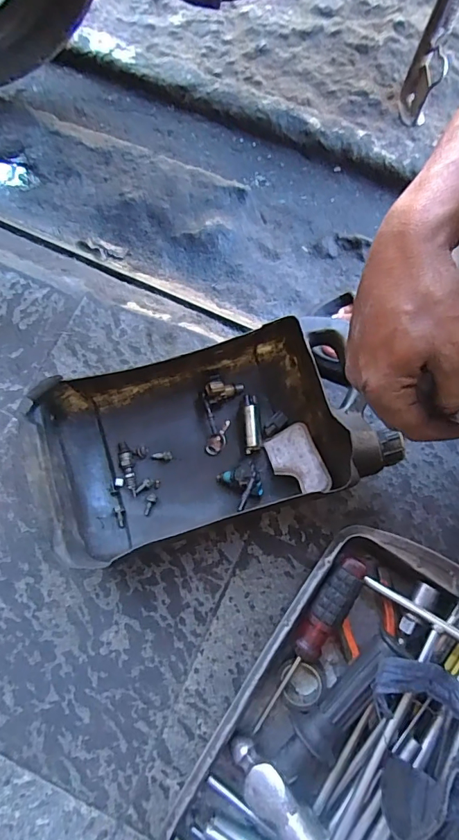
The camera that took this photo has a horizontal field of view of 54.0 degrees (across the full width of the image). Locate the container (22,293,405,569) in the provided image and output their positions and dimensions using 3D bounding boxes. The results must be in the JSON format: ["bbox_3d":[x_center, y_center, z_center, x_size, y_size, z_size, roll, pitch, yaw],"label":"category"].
[{"bbox_3d":[-0.016,0.015,0.461,0.328,0.086,0.177,-17,78,-2],"label":"container"}]

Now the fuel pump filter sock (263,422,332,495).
[{"bbox_3d":[0.069,0.044,0.466,0.050,0.007,0.081,-30,55,15],"label":"fuel pump filter sock"}]

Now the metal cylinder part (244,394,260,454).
[{"bbox_3d":[0.025,0.003,0.491,0.015,0.019,0.064,-1,78,1],"label":"metal cylinder part"}]

